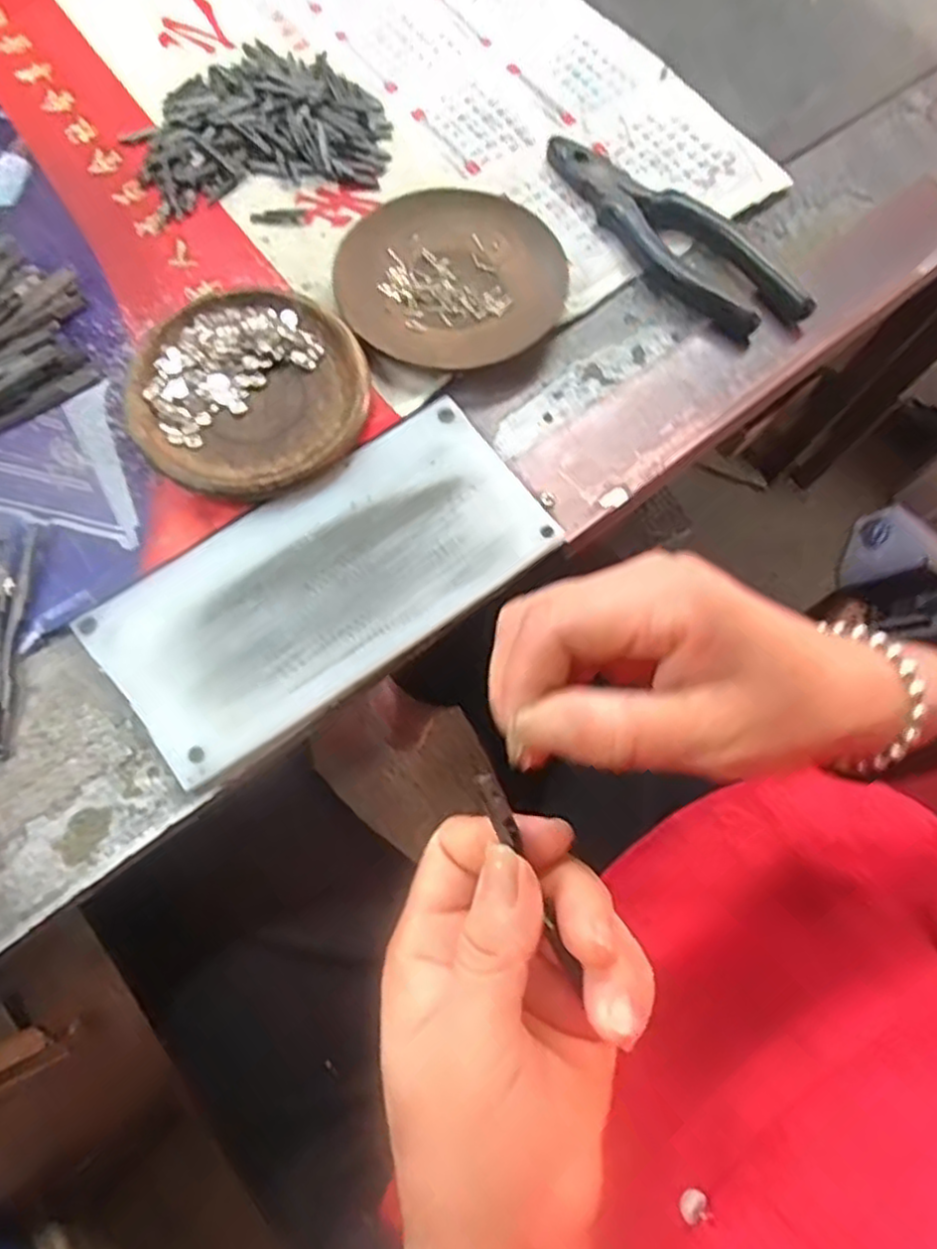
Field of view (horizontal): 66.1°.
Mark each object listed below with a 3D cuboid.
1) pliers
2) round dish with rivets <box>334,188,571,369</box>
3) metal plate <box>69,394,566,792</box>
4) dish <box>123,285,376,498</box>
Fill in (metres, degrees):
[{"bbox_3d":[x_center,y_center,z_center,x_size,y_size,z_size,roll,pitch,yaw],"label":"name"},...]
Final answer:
[{"bbox_3d":[0.105,-0.211,0.389,0.168,0.017,0.043,41,75,12],"label":"pliers"},{"bbox_3d":[-0.008,-0.182,0.377,0.114,0.012,0.110,0,71,-1],"label":"round dish with rivets"},{"bbox_3d":[-0.062,-0.022,0.322,0.196,0.007,0.094,-35,75,-13],"label":"metal plate"},{"bbox_3d":[-0.105,-0.113,0.347,0.109,0.012,0.112,0,71,-1],"label":"dish"}]

